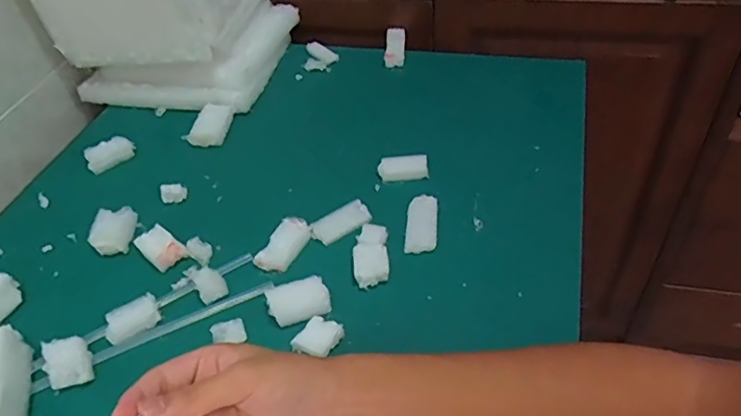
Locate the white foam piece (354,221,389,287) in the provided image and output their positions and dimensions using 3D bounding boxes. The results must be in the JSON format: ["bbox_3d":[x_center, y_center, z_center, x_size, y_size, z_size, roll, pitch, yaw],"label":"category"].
[{"bbox_3d":[0.001,0.042,0.528,0.031,0.012,0.069,-1,45,1],"label":"white foam piece"}]

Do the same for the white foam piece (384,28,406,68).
[{"bbox_3d":[0.034,-0.222,0.791,0.027,0.016,0.086,2,45,5],"label":"white foam piece"}]

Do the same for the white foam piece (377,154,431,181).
[{"bbox_3d":[0.035,-0.043,0.610,0.052,0.015,0.022,-1,45,2],"label":"white foam piece"}]

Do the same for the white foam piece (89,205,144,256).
[{"bbox_3d":[-0.255,0.020,0.576,0.039,0.017,0.053,-1,45,2],"label":"white foam piece"}]

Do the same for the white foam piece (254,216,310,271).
[{"bbox_3d":[-0.081,0.036,0.546,0.031,0.017,0.061,23,50,24],"label":"white foam piece"}]

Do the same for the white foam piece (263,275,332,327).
[{"bbox_3d":[-0.061,0.079,0.494,0.051,0.014,0.036,-18,56,-10],"label":"white foam piece"}]

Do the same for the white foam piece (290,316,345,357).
[{"bbox_3d":[-0.042,0.104,0.467,0.032,0.007,0.033,20,49,21],"label":"white foam piece"}]

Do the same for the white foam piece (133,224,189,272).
[{"bbox_3d":[-0.201,0.036,0.552,0.052,0.015,0.029,32,54,30],"label":"white foam piece"}]

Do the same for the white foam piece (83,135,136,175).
[{"bbox_3d":[-0.303,-0.065,0.668,0.053,0.017,0.038,-32,51,-26],"label":"white foam piece"}]

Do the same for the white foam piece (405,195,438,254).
[{"bbox_3d":[0.050,0.014,0.553,0.029,0.007,0.067,2,45,5],"label":"white foam piece"}]

